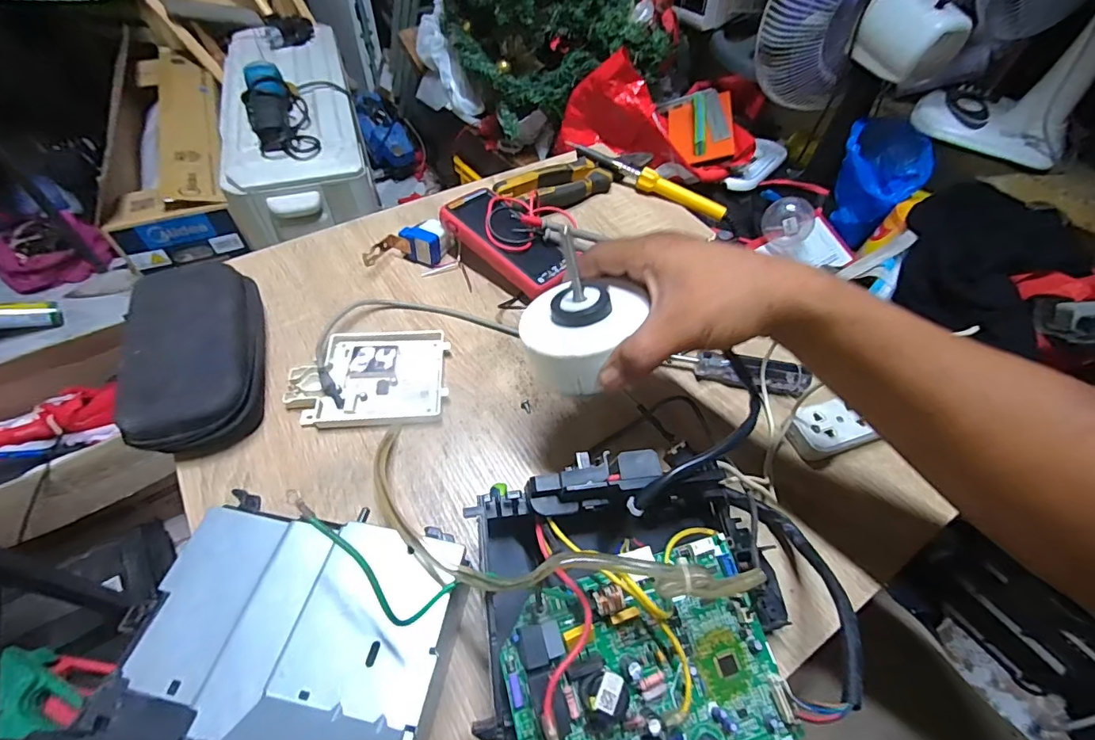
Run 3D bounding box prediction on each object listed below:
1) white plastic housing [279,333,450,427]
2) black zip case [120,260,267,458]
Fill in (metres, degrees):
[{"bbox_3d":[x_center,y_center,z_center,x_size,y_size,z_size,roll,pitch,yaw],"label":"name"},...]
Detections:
[{"bbox_3d":[-0.162,0.005,0.437,0.134,0.020,0.099,-2,54,-6],"label":"white plastic housing"},{"bbox_3d":[-0.299,-0.020,0.411,0.086,0.063,0.179,-13,56,-13],"label":"black zip case"}]

